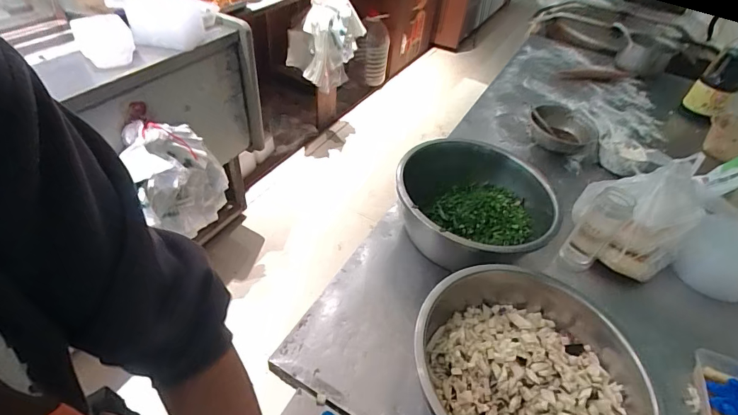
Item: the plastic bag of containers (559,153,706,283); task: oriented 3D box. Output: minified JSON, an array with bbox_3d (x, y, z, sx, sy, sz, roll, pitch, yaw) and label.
[{"bbox_3d":[0.538,0.024,0.805,0.205,0.217,0.193,25,46,19],"label":"plastic bag of containers"}]

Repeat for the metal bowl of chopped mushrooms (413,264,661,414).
[{"bbox_3d":[0.240,0.237,0.572,0.276,0.125,0.304,-8,45,-14],"label":"metal bowl of chopped mushrooms"}]

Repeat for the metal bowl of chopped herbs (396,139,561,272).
[{"bbox_3d":[0.208,0.009,0.799,0.284,0.145,0.294,3,43,-3],"label":"metal bowl of chopped herbs"}]

